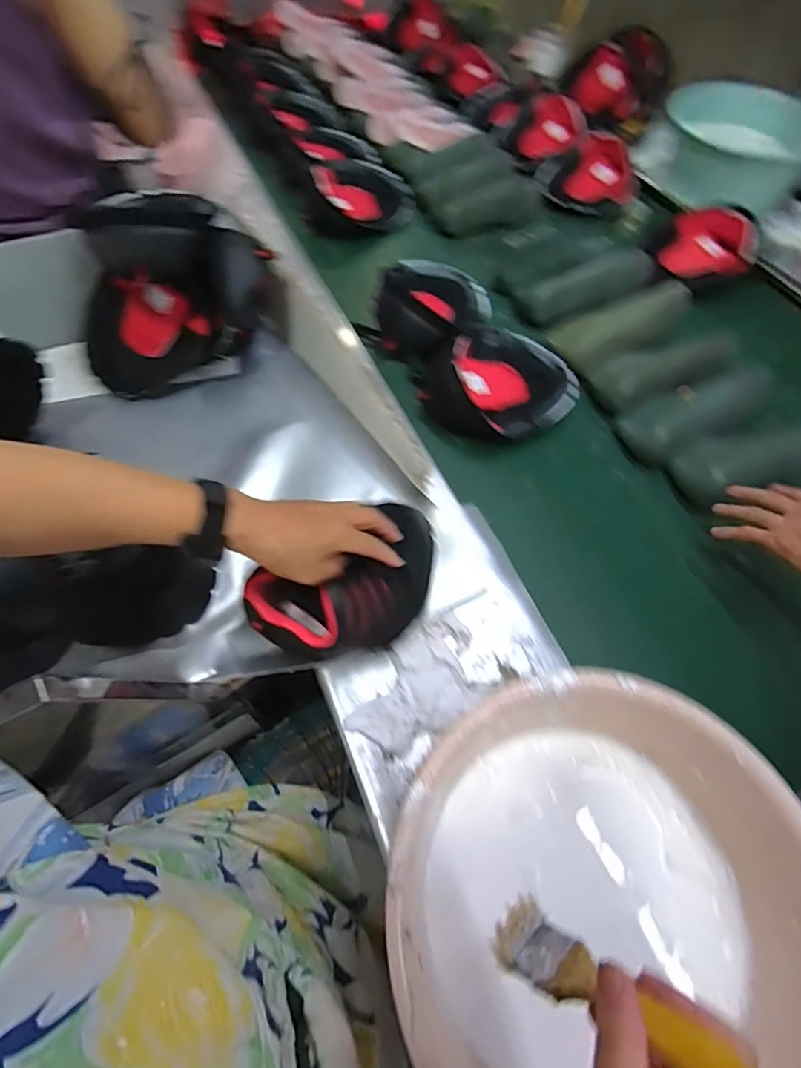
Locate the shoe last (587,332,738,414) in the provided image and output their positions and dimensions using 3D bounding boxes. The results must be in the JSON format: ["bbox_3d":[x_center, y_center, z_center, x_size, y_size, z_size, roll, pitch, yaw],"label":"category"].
[{"bbox_3d":[0.409,-0.262,0.783,0.229,0.063,0.095,-19,62,-12],"label":"shoe last"}]

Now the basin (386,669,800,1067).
[{"bbox_3d":[0.146,0.263,0.384,0.298,0.106,0.279,1,60,-1],"label":"basin"}]

